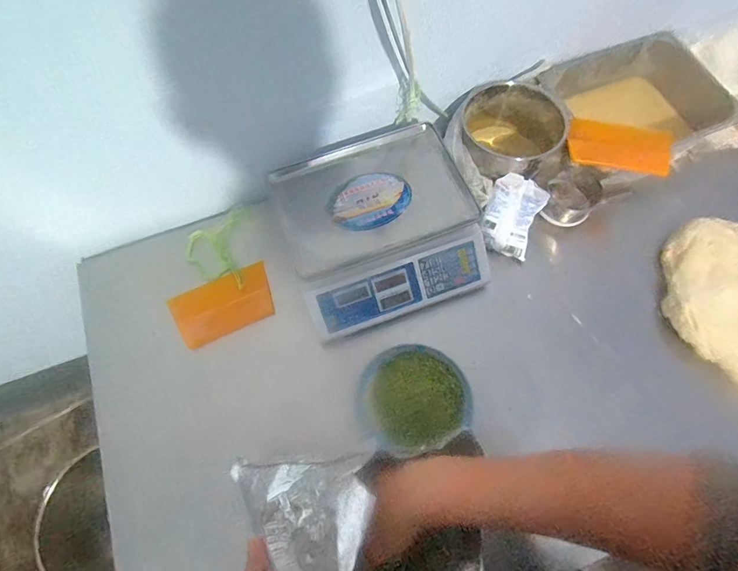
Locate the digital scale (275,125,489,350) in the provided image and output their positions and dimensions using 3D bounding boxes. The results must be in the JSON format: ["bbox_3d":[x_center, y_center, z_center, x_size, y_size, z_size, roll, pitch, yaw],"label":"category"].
[{"bbox_3d":[0.014,-0.125,0.739,0.336,0.102,0.357,-19,69,-5],"label":"digital scale"}]

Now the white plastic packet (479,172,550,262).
[{"bbox_3d":[0.277,-0.131,0.778,0.104,0.074,0.143,20,71,9],"label":"white plastic packet"}]

